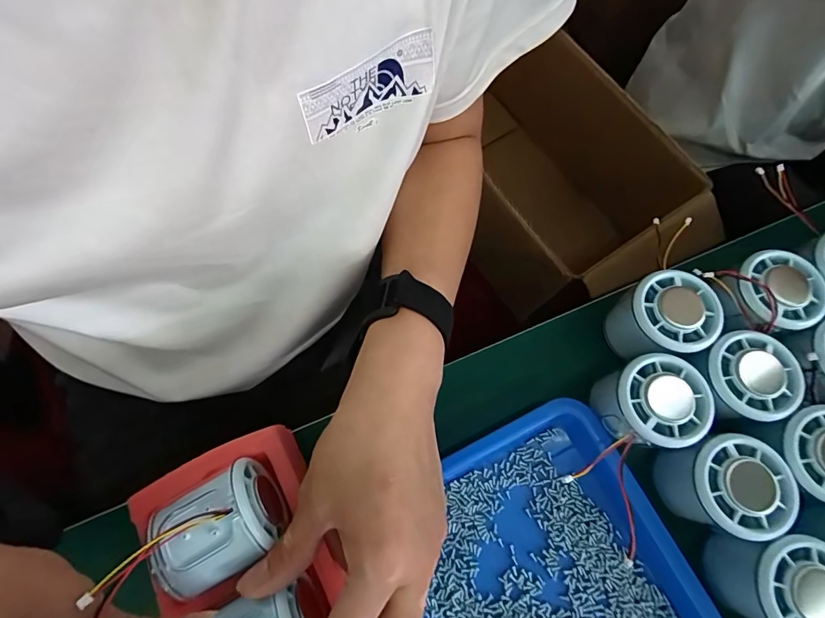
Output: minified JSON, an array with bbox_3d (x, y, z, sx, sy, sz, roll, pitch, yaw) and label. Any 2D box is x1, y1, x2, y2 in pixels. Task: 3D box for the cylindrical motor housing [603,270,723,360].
[{"bbox_3d":[0.176,0.007,0.304,0.050,0.057,0.053,0,72,-1],"label":"cylindrical motor housing"}]

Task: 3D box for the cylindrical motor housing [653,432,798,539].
[{"bbox_3d":[0.192,0.110,0.269,0.055,0.058,0.055,10,72,2],"label":"cylindrical motor housing"}]

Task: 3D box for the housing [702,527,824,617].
[{"bbox_3d":[0.214,0.160,0.249,0.054,0.051,0.053,0,72,-1],"label":"housing"}]

